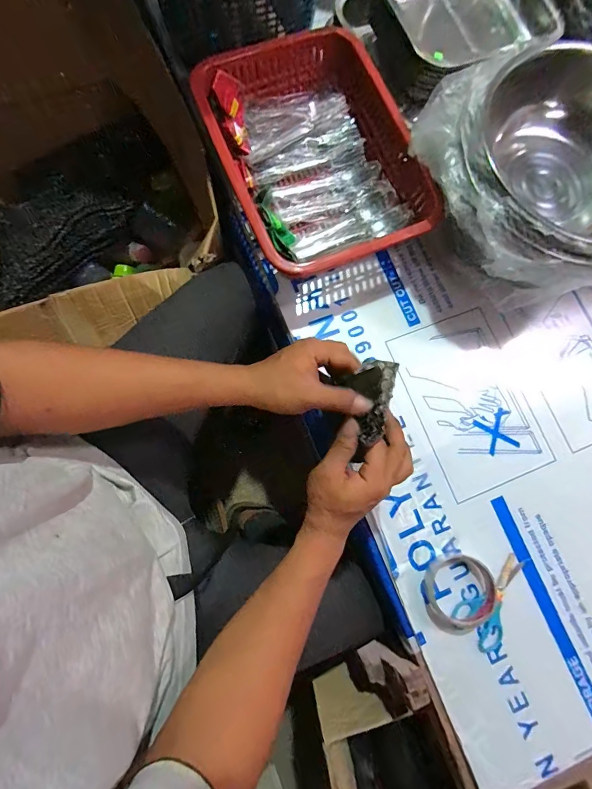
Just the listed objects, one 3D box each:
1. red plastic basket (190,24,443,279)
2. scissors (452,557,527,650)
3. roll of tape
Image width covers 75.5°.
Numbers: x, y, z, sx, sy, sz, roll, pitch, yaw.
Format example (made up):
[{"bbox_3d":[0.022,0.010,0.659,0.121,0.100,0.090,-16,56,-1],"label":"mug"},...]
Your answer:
[{"bbox_3d":[0.028,-0.338,0.561,0.259,0.098,0.346,-20,79,-5],"label":"red plastic basket"},{"bbox_3d":[0.267,0.269,0.495,0.121,0.008,0.069,-39,81,-8],"label":"scissors"},{"bbox_3d":[0.214,0.257,0.494,0.096,0.014,0.094,0,78,-1],"label":"roll of tape"}]

